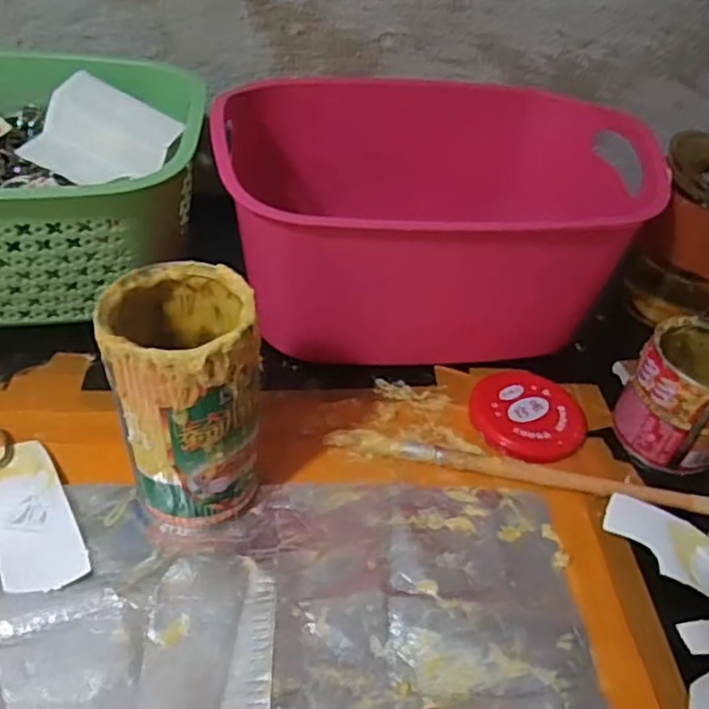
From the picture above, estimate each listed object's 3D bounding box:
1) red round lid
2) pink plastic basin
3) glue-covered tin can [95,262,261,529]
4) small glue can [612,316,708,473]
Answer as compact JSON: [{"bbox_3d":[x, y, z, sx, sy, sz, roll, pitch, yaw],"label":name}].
[{"bbox_3d":[0.107,0.037,0.409,0.069,0.009,0.063,4,43,-4],"label":"red round lid"},{"bbox_3d":[0.046,-0.097,0.453,0.255,0.131,0.165,1,44,-7],"label":"pink plastic basin"},{"bbox_3d":[-0.077,0.021,0.312,0.060,0.119,0.066,4,43,-4],"label":"glue-covered tin can"},{"bbox_3d":[0.197,0.024,0.390,0.064,0.069,0.063,4,43,-4],"label":"small glue can"}]

